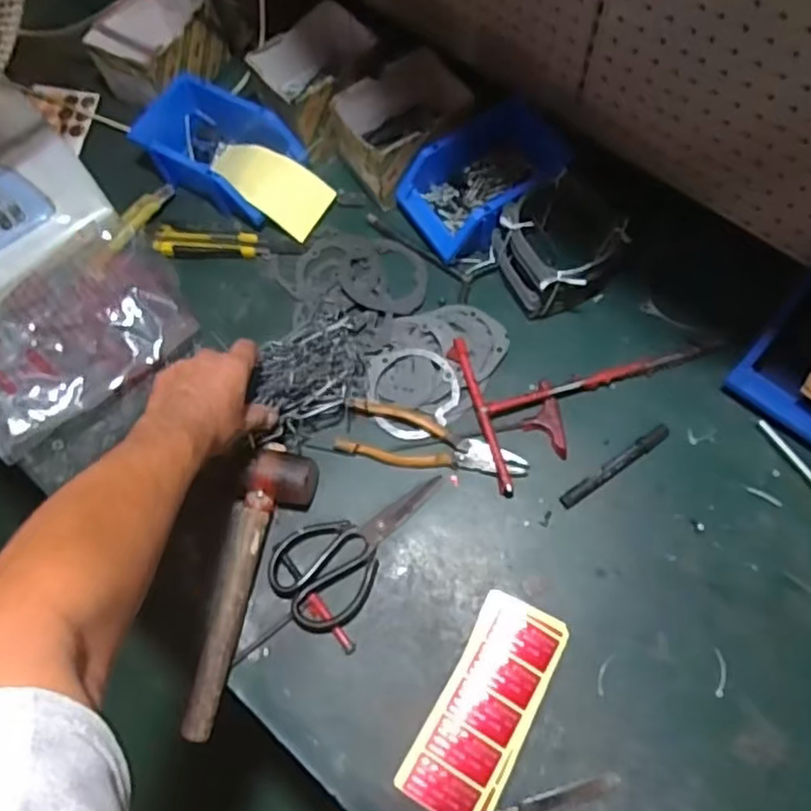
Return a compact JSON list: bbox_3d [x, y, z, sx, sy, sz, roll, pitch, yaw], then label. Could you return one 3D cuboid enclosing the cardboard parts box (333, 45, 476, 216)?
[{"bbox_3d":[-0.007,-0.334,0.823,0.150,0.094,0.112,-42,73,-13],"label":"cardboard parts box"}]

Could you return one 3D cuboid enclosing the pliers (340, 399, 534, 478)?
[{"bbox_3d":[0.030,0.039,0.712,0.195,0.017,0.060,14,71,8],"label":"pliers"}]

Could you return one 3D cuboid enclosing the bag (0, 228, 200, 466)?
[{"bbox_3d":[-0.363,-0.078,0.741,0.254,0.072,0.175,-39,73,-12],"label":"bag"}]

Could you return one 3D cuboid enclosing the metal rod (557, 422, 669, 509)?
[{"bbox_3d":[0.216,0.061,0.701,0.137,0.006,0.015,-34,72,-10],"label":"metal rod"}]

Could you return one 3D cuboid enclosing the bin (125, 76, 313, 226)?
[{"bbox_3d":[-0.230,-0.319,0.837,0.196,0.070,0.118,29,73,12],"label":"bin"}]

